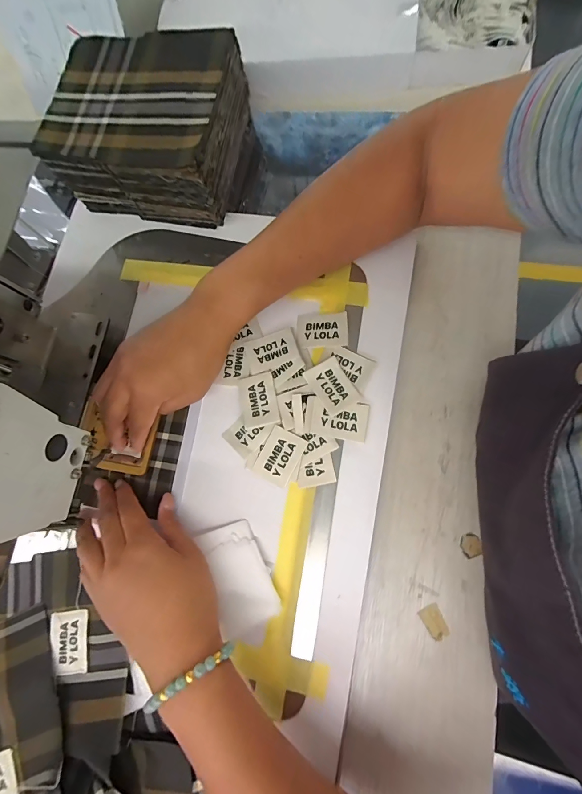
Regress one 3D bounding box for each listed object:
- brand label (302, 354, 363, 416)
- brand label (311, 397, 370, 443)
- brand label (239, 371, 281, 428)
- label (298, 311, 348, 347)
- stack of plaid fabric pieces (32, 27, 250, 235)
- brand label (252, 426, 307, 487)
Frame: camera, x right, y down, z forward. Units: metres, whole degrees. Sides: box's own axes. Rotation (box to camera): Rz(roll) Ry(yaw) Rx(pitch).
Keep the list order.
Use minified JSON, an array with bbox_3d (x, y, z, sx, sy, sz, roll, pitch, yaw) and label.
[{"bbox_3d":[0.039,-0.011,0.310,0.036,0.005,0.048,-31,78,-11],"label":"brand label"},{"bbox_3d":[0.044,0.020,0.304,0.049,0.004,0.032,12,82,-2],"label":"brand label"},{"bbox_3d":[-0.031,0.003,0.318,0.033,0.004,0.049,-13,75,9],"label":"brand label"},{"bbox_3d":[0.030,-0.066,0.324,0.045,0.005,0.036,1,77,2],"label":"label"},{"bbox_3d":[-0.143,-0.274,0.349,0.170,0.085,0.159,10,78,4],"label":"stack of plaid fabric pieces"},{"bbox_3d":[-0.010,0.053,0.304,0.033,0.004,0.046,27,79,7],"label":"brand label"}]

